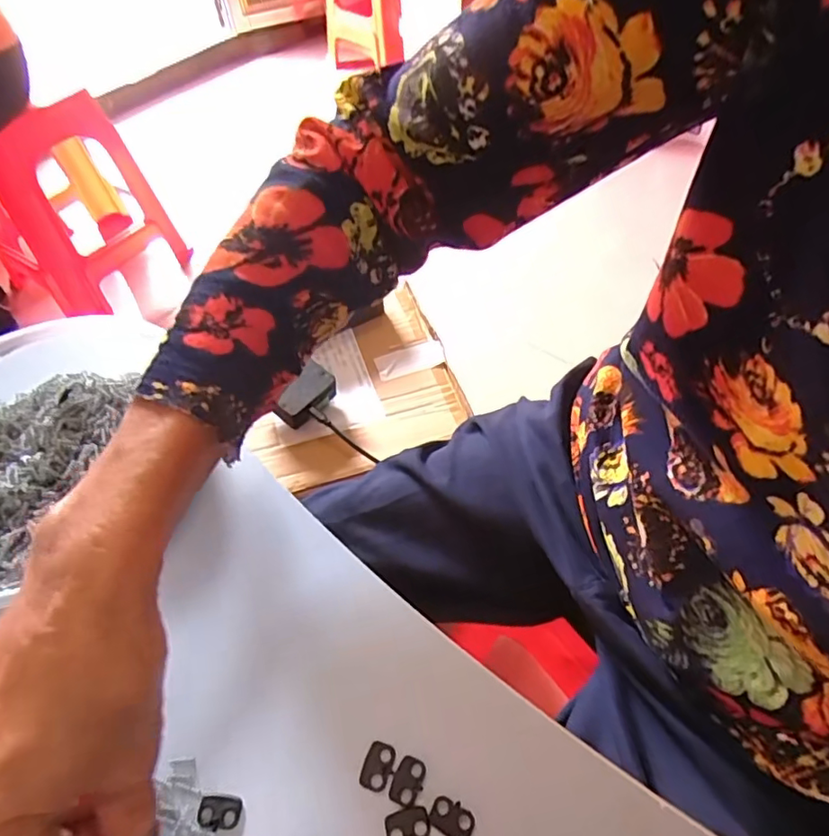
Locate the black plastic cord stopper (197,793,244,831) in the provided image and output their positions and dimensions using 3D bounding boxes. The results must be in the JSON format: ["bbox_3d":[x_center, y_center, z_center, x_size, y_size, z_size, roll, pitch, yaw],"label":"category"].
[{"bbox_3d":[-0.084,0.169,0.242,0.019,0.004,0.013,2,52,6],"label":"black plastic cord stopper"}]

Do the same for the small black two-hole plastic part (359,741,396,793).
[{"bbox_3d":[-0.016,0.153,0.249,0.013,0.004,0.018,12,54,14],"label":"small black two-hole plastic part"}]

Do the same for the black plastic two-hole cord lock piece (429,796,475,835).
[{"bbox_3d":[0.016,0.166,0.234,0.019,0.004,0.013,16,55,16],"label":"black plastic two-hole cord lock piece"}]

